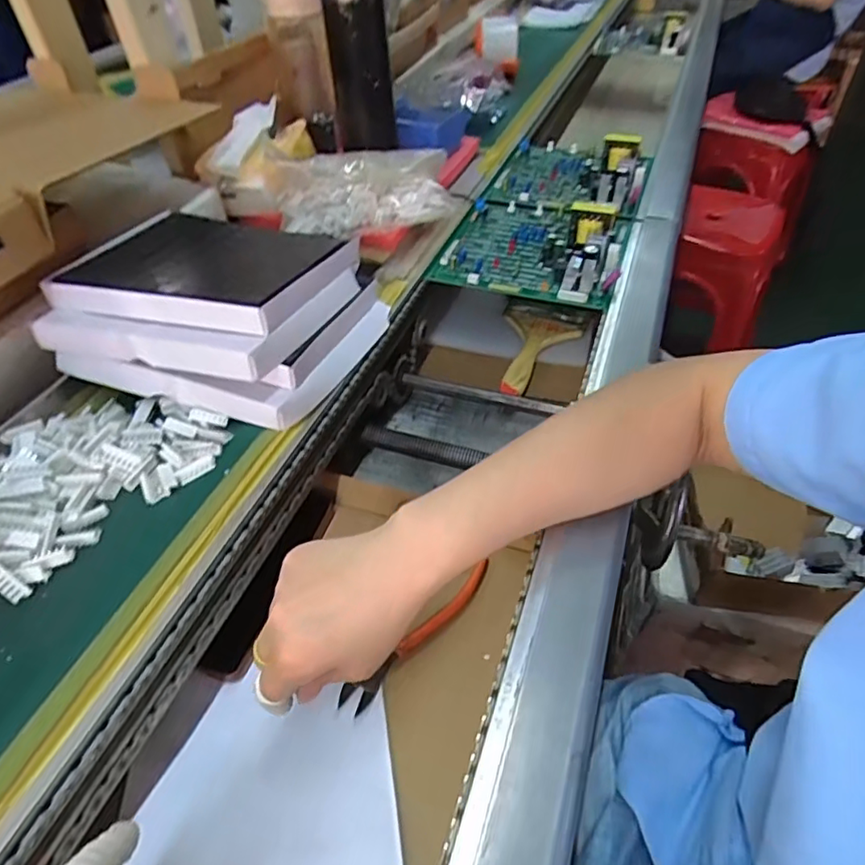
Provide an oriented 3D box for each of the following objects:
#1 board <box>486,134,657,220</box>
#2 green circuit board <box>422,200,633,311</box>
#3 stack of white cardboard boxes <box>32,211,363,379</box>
[{"bbox_3d":[0.176,-0.338,0.699,0.176,0.044,0.181,14,48,15],"label":"board"},{"bbox_3d":[0.109,-0.215,0.593,0.180,0.042,0.178,14,48,15],"label":"green circuit board"},{"bbox_3d":[-0.187,-0.114,0.478,0.222,0.083,0.188,14,48,15],"label":"stack of white cardboard boxes"}]

